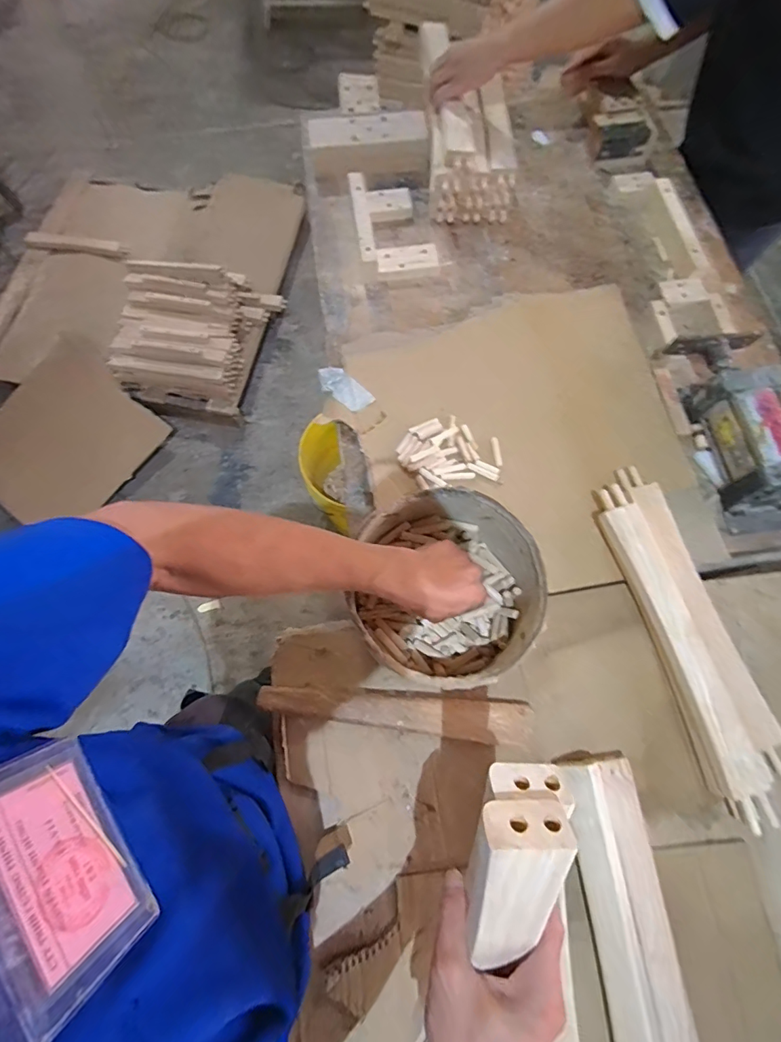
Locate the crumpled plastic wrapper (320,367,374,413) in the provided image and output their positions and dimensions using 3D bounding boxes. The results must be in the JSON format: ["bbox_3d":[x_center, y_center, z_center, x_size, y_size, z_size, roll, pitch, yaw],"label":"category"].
[{"bbox_3d":[-0.079,-0.222,0.782,0.103,0.013,0.046,40,76,13],"label":"crumpled plastic wrapper"}]

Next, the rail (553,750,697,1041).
[{"bbox_3d":[0.275,0.480,0.537,0.093,0.041,0.380,-5,71,-1],"label":"rail"}]

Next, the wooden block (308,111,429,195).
[{"bbox_3d":[-0.044,-0.742,0.942,0.233,0.084,0.111,-7,71,-2],"label":"wooden block"}]

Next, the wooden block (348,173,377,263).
[{"bbox_3d":[-0.050,-0.565,0.871,0.029,0.022,0.213,-9,71,-2],"label":"wooden block"}]

